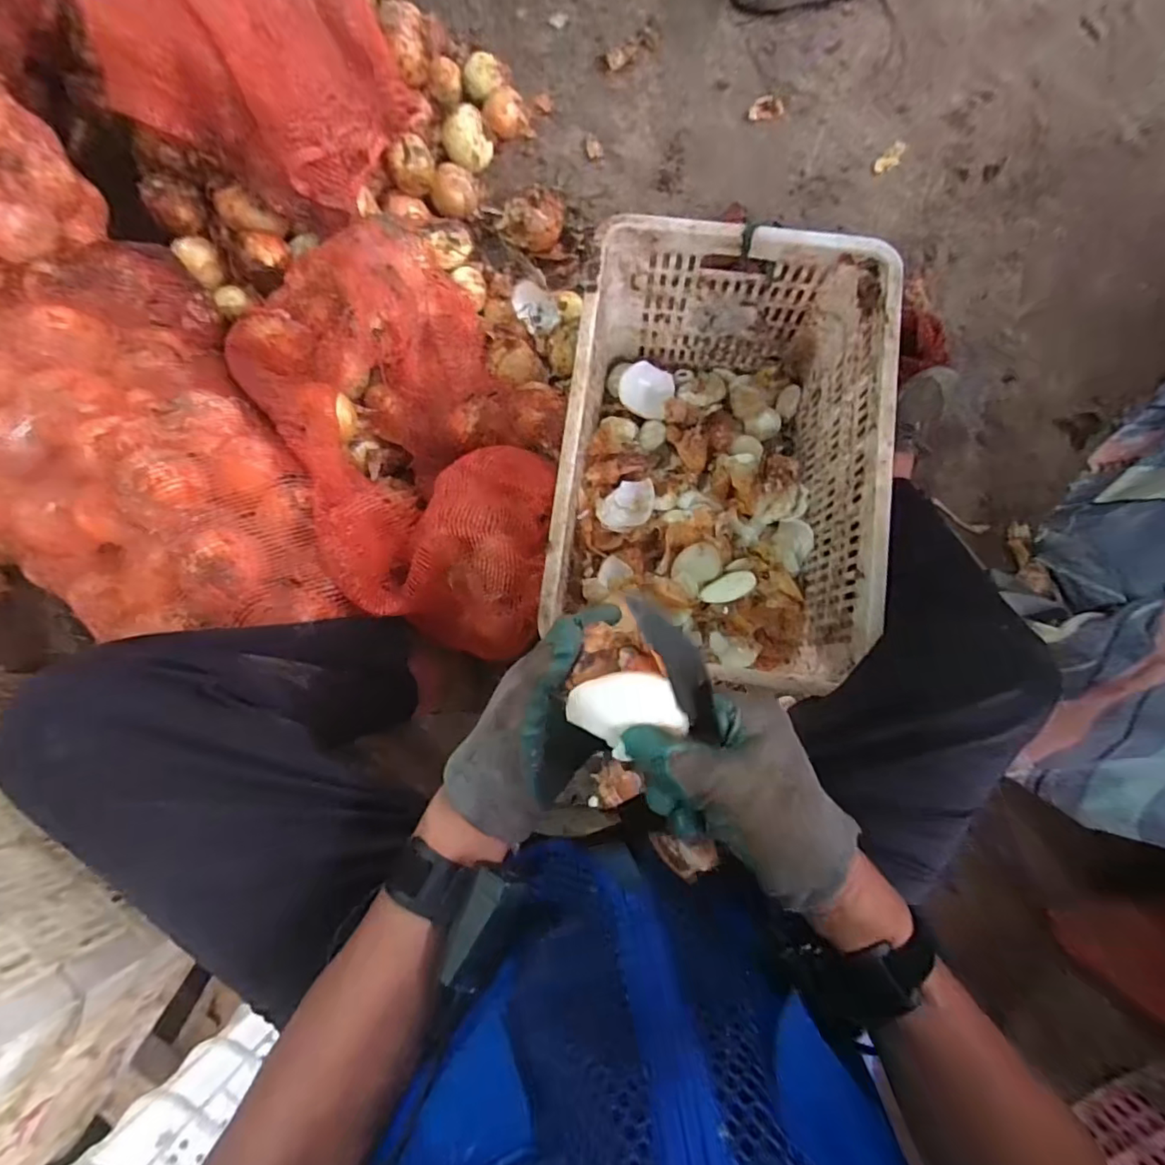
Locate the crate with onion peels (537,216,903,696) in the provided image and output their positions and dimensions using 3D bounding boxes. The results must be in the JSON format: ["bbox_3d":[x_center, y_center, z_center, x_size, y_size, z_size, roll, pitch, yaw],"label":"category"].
[{"bbox_3d":[0.169,-0.144,0.747,0.351,0.304,0.511,7,82,4],"label":"crate with onion peels"}]

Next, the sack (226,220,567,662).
[{"bbox_3d":[-0.220,-0.210,0.746,0.345,0.172,0.608,-33,81,-3],"label":"sack"}]

